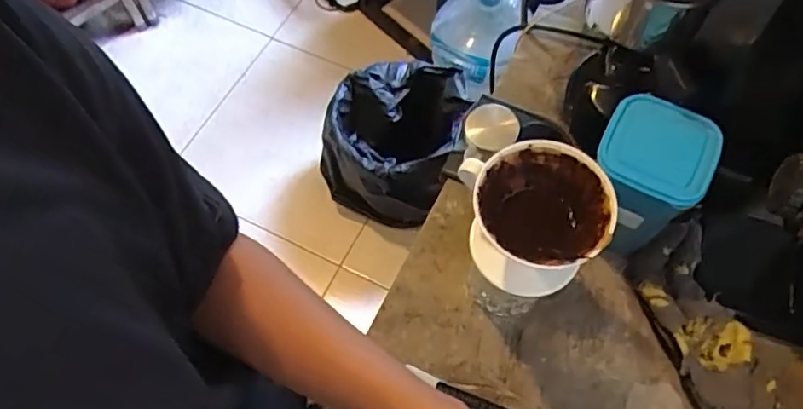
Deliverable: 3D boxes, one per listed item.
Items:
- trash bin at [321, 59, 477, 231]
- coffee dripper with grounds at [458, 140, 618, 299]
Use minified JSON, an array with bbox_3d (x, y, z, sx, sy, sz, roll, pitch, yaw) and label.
[{"bbox_3d":[-0.014,-0.145,1.586,0.355,0.317,0.360,22,66,11],"label":"trash bin"},{"bbox_3d":[0.119,0.016,0.533,0.107,0.102,0.112,0,64,0],"label":"coffee dripper with grounds"}]

